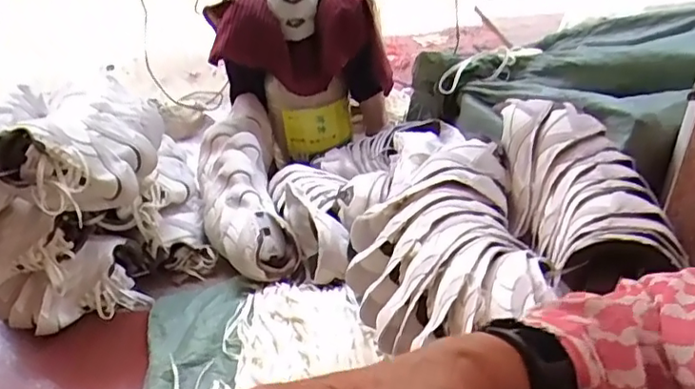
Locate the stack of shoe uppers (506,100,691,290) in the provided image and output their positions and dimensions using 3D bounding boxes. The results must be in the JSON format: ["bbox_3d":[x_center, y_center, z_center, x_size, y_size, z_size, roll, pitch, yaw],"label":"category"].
[{"bbox_3d":[0.353,-0.017,0.879,0.175,0.150,0.336,-6,39,2],"label":"stack of shoe uppers"}]

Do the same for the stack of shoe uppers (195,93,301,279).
[{"bbox_3d":[-0.238,-0.032,1.287,0.182,0.134,0.559,-10,47,-8],"label":"stack of shoe uppers"}]

